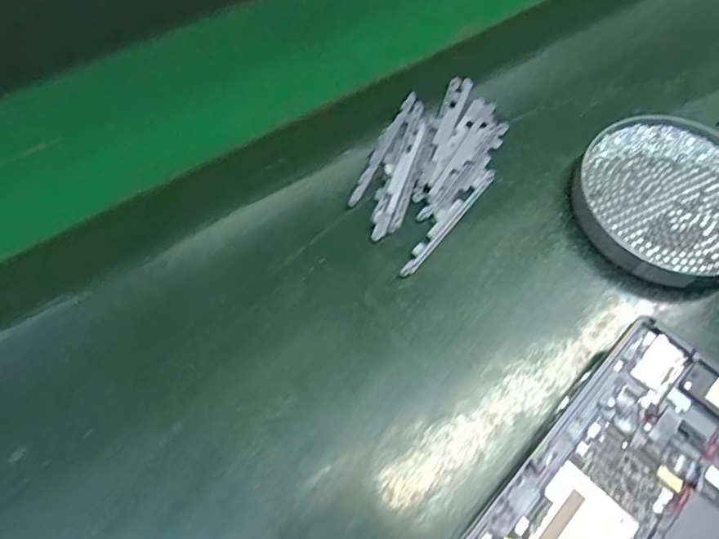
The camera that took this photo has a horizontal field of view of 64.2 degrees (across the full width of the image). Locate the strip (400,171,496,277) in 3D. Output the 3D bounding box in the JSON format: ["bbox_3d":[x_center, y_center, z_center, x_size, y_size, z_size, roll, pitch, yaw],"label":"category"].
[{"bbox_3d":[0.055,-0.031,0.349,0.009,0.004,0.096,35,65,16],"label":"strip"}]

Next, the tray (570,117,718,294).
[{"bbox_3d":[0.196,-0.046,0.357,0.113,0.023,0.116,1,61,-2],"label":"tray"}]

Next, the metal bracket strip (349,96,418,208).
[{"bbox_3d":[0.015,-0.078,0.366,0.009,0.004,0.091,25,70,8],"label":"metal bracket strip"}]

